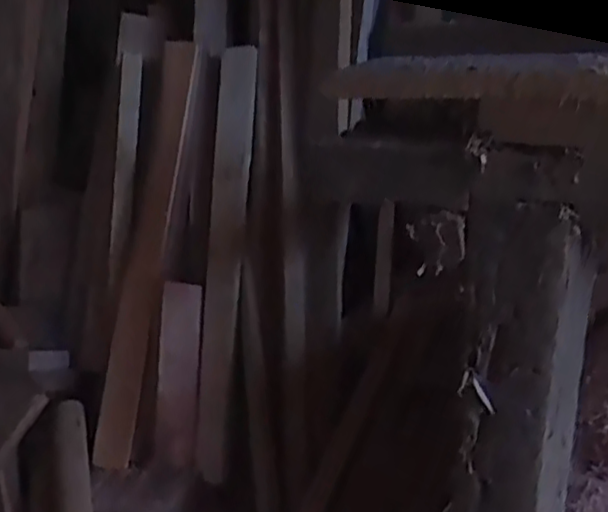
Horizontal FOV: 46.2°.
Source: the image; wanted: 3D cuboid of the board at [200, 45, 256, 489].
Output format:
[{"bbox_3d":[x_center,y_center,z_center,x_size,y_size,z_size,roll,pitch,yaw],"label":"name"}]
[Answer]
[{"bbox_3d":[-0.113,0.002,1.062,0.063,0.638,0.041,2,-7,9],"label":"board"}]

